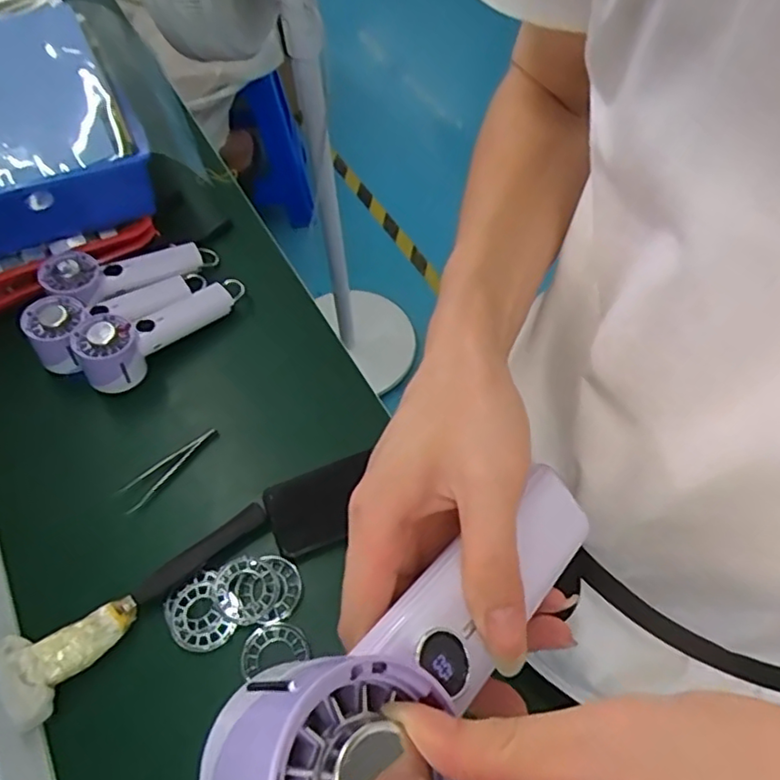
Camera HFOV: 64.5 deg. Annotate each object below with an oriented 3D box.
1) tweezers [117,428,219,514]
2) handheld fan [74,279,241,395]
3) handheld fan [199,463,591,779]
[{"bbox_3d":[-0.226,0.077,0.635,0.026,0.010,0.110,39,68,22],"label":"tweezers"},{"bbox_3d":[-0.261,-0.075,0.716,0.073,0.065,0.204,40,56,22],"label":"handheld fan"},{"bbox_3d":[0.024,0.086,0.215,0.073,0.054,0.172,40,48,22],"label":"handheld fan"}]

